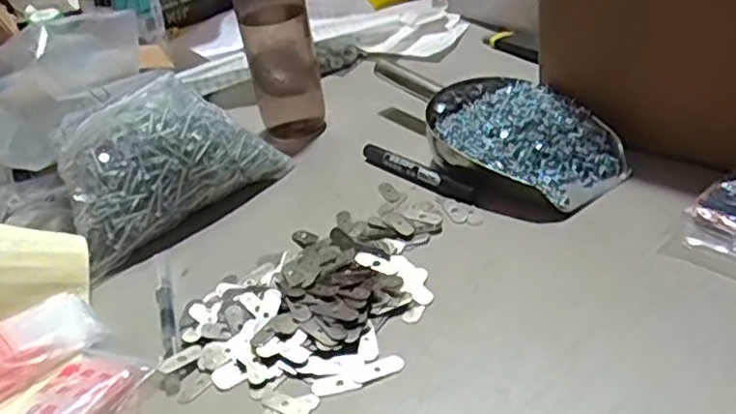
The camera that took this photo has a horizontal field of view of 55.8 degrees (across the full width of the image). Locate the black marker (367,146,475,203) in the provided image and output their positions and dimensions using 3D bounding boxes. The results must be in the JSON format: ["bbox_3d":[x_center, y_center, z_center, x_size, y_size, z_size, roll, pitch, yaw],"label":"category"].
[{"bbox_3d":[0.042,-0.031,0.617,0.013,0.012,0.136,-30,39,-30],"label":"black marker"}]

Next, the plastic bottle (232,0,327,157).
[{"bbox_3d":[-0.094,-0.178,0.674,0.054,0.246,0.066,21,43,36],"label":"plastic bottle"}]

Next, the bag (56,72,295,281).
[{"bbox_3d":[-0.185,-0.049,0.612,0.192,0.091,0.116,-33,41,-32],"label":"bag"}]

